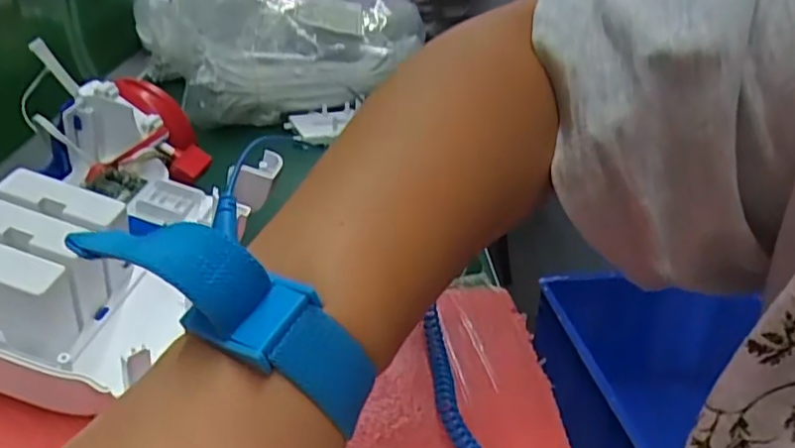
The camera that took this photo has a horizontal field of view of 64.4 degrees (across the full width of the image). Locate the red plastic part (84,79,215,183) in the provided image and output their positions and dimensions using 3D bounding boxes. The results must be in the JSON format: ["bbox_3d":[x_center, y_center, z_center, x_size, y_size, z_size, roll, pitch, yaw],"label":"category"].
[{"bbox_3d":[-0.163,-0.063,0.430,0.066,0.048,0.087,-1,27,-10],"label":"red plastic part"}]

